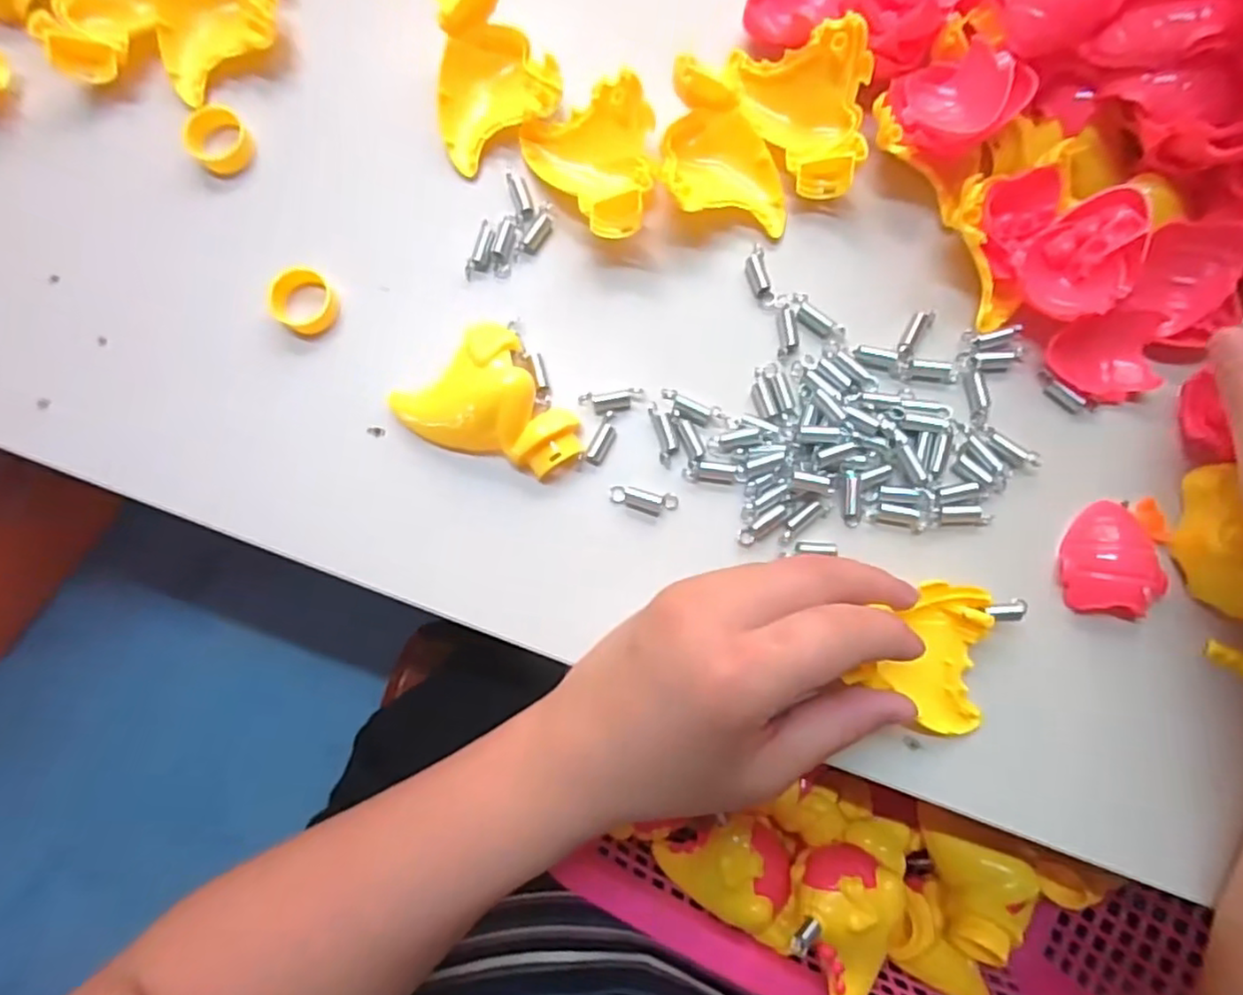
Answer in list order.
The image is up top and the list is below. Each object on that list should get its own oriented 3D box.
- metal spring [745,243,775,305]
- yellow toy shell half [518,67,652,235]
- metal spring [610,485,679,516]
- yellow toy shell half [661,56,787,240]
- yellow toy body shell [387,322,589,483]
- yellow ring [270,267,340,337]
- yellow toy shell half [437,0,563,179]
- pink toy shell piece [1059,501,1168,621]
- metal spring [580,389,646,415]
[{"bbox_3d":[0.060,-0.097,0.286,0.009,0.006,0.027,-8,84,0],"label":"metal spring"},{"bbox_3d":[-0.010,-0.139,0.279,0.053,0.027,0.063,-14,84,-1],"label":"yellow toy shell half"},{"bbox_3d":[0.009,0.001,0.273,0.028,0.007,0.010,8,84,1],"label":"metal spring"},{"bbox_3d":[0.045,-0.145,0.279,0.052,0.031,0.056,2,84,1],"label":"yellow toy shell half"},{"bbox_3d":[-0.054,-0.032,0.269,0.056,0.024,0.063,-38,85,-3],"label":"yellow toy body shell"},{"bbox_3d":[-0.134,-0.083,0.279,0.023,0.013,0.024,0,84,1],"label":"yellow ring"},{"bbox_3d":[-0.060,-0.183,0.281,0.056,0.031,0.058,-29,85,-2],"label":"yellow toy shell half"},{"bbox_3d":[0.199,0.025,0.267,0.038,0.010,0.045,9,84,2],"label":"pink toy shell piece"},{"bbox_3d":[-0.004,-0.041,0.279,0.026,0.005,0.009,-6,84,0],"label":"metal spring"}]

